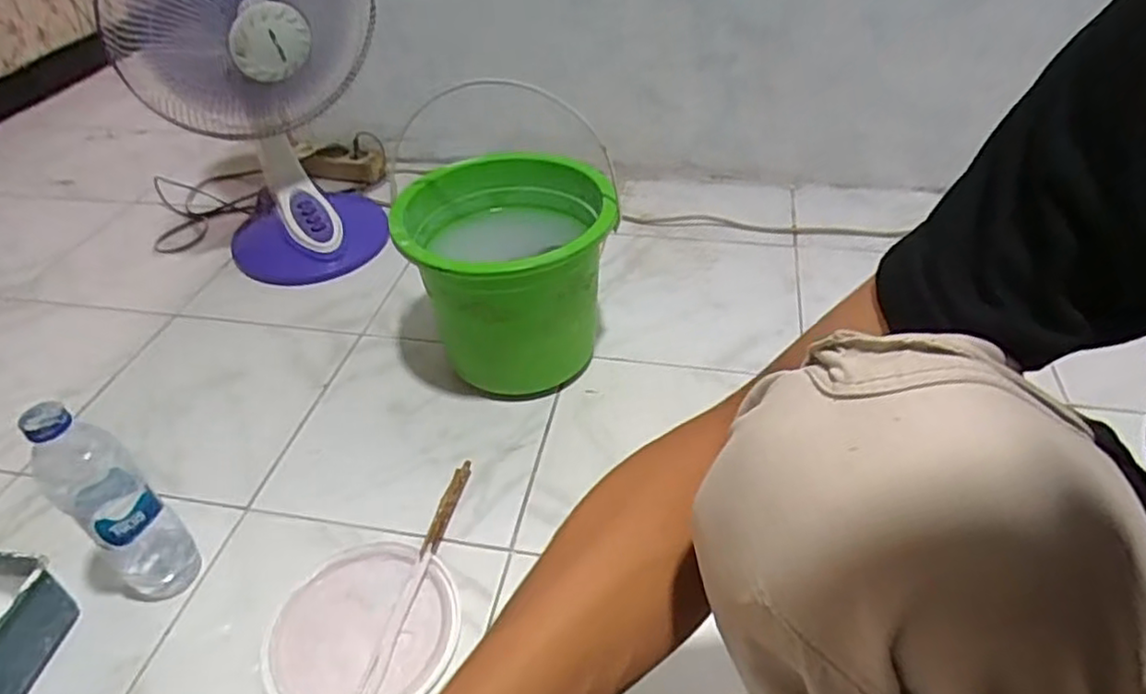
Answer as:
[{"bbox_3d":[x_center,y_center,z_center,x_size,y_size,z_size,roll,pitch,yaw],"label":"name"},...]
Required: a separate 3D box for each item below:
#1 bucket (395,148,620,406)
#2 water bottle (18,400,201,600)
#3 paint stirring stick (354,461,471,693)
[{"bbox_3d":[-0.074,-0.077,0.842,0.230,0.232,0.253,-8,40,-6],"label":"bucket"},{"bbox_3d":[-0.411,0.140,0.618,0.062,0.239,0.062,-31,47,-29],"label":"water bottle"},{"bbox_3d":[-0.151,0.216,0.672,0.017,0.016,0.259,7,41,12],"label":"paint stirring stick"}]

